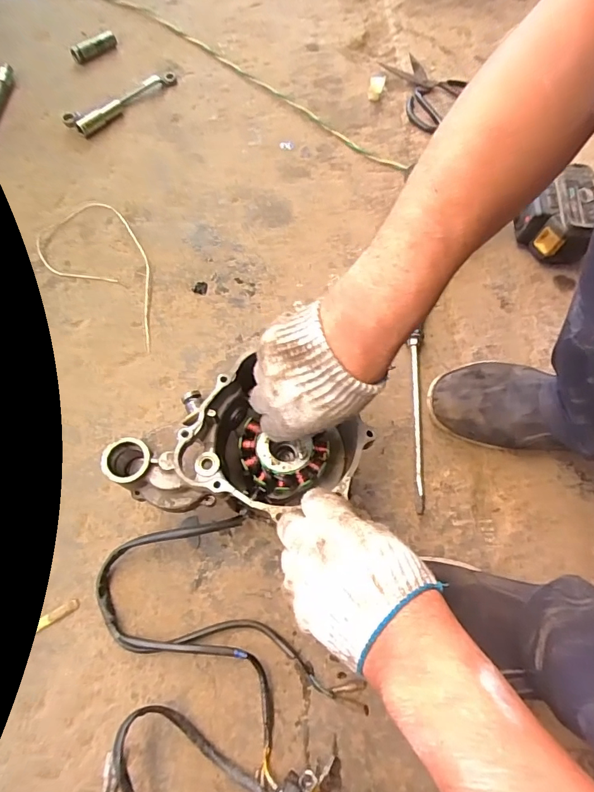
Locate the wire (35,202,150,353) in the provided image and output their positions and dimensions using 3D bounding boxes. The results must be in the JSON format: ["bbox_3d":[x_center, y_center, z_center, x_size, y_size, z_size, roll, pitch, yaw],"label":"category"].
[{"bbox_3d":[-0.235,-0.165,0.572,0.233,0.008,0.115,43,71,15],"label":"wire"}]

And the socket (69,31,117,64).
[{"bbox_3d":[-0.335,-0.573,0.734,0.025,0.030,0.077,38,70,13],"label":"socket"}]

